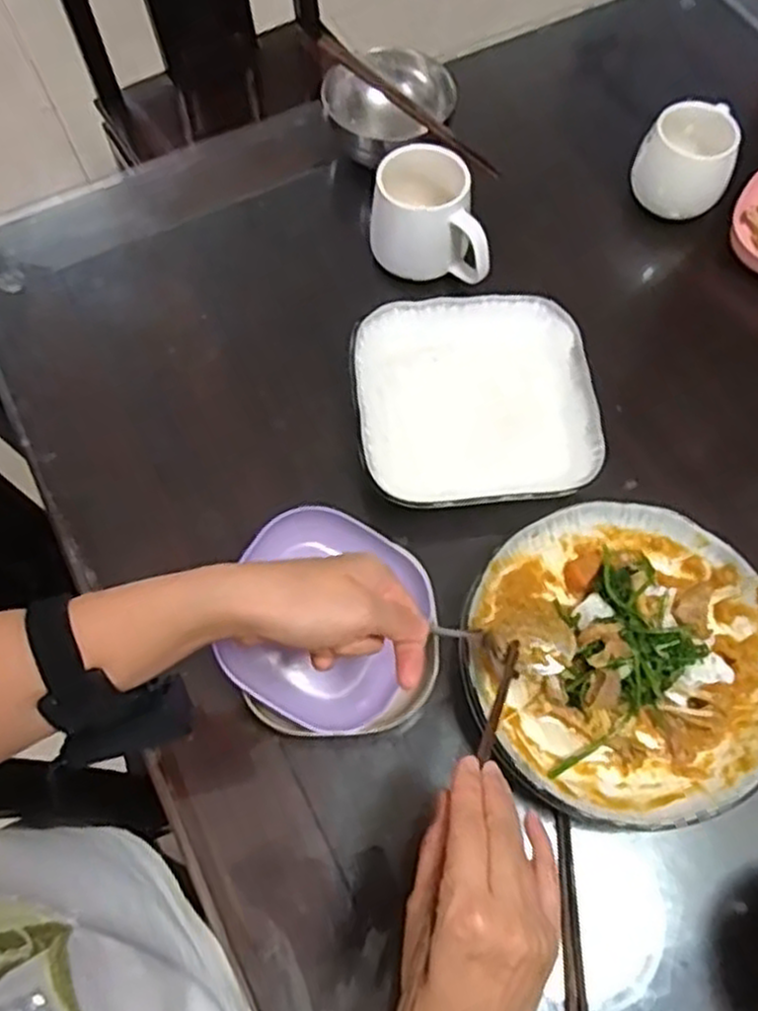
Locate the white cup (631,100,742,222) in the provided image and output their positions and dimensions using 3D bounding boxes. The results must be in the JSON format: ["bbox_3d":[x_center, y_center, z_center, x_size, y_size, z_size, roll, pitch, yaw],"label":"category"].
[{"bbox_3d":[0.292,-0.333,0.736,0.087,0.068,0.081,-1,66,1],"label":"white cup"}]

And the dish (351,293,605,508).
[{"bbox_3d":[0.080,-0.087,0.658,0.193,0.042,0.195,-6,66,-1],"label":"dish"}]

